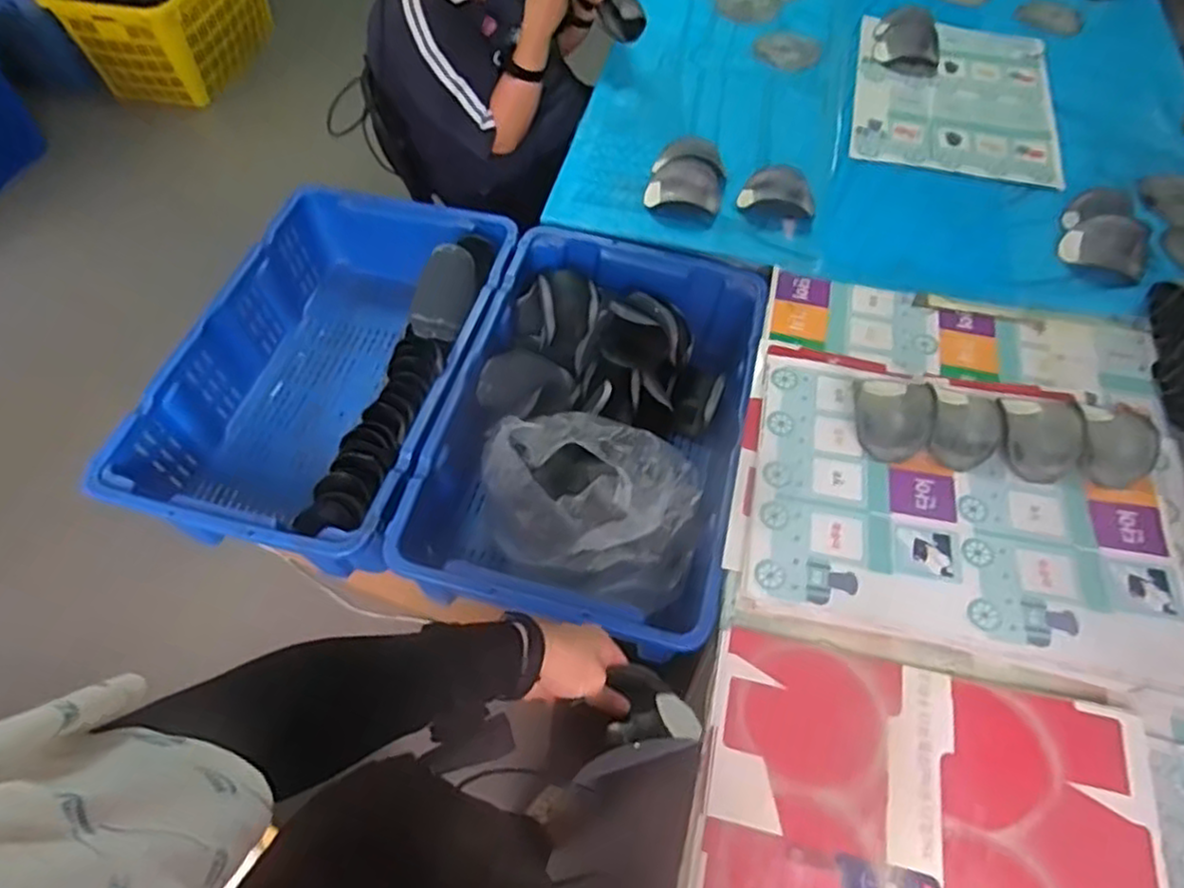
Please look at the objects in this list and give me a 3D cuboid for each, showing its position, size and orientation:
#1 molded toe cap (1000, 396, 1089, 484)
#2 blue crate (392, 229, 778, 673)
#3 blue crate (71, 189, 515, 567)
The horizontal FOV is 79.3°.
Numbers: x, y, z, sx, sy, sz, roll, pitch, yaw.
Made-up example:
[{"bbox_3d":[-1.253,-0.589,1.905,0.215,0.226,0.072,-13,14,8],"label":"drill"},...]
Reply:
[{"bbox_3d":[0.623,-0.009,1.003,0.107,0.042,0.136,16,57,10],"label":"molded toe cap"},{"bbox_3d":[0.010,-0.032,1.116,0.428,0.206,0.664,12,58,8],"label":"blue crate"},{"bbox_3d":[-0.407,-0.122,1.178,0.434,0.201,0.677,12,58,7],"label":"blue crate"}]

